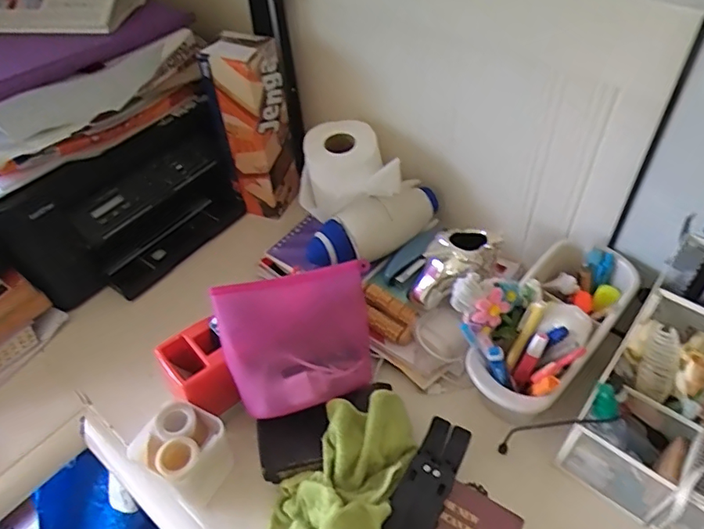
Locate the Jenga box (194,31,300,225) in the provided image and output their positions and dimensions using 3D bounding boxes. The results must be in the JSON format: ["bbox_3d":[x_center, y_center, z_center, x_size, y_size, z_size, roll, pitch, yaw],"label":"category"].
[{"bbox_3d":[-0.144,-0.208,0.828,0.086,0.293,0.110,16,50,19],"label":"Jenga box"}]

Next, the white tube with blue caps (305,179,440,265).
[{"bbox_3d":[0.033,-0.058,0.725,0.202,0.058,0.066,-26,50,-19],"label":"white tube with blue caps"}]

